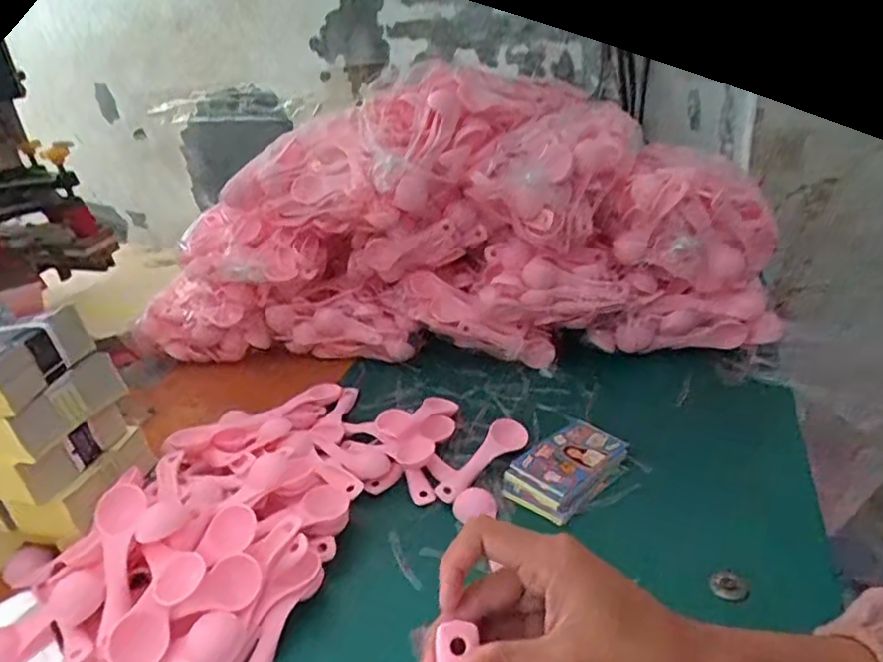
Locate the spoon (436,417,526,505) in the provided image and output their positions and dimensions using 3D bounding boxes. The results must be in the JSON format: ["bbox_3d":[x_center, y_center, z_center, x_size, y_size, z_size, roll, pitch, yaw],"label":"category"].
[{"bbox_3d":[0.039,0.114,0.578,0.031,0.014,0.112,18,35,38],"label":"spoon"}]

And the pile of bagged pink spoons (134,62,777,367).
[{"bbox_3d":[-0.008,-0.125,0.756,0.697,0.291,0.213,1,28,13],"label":"pile of bagged pink spoons"}]

